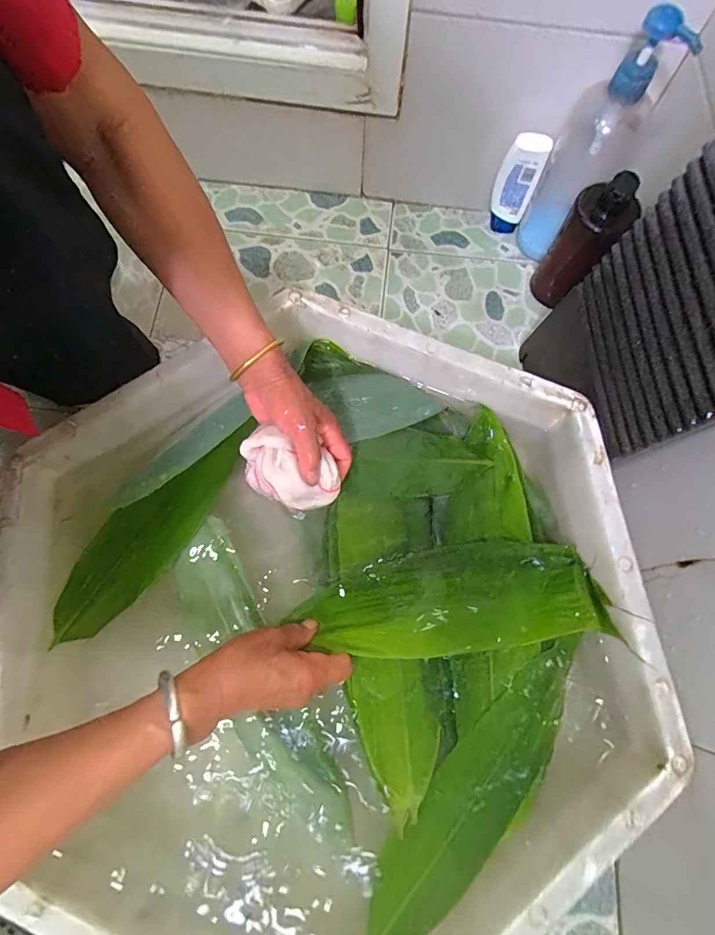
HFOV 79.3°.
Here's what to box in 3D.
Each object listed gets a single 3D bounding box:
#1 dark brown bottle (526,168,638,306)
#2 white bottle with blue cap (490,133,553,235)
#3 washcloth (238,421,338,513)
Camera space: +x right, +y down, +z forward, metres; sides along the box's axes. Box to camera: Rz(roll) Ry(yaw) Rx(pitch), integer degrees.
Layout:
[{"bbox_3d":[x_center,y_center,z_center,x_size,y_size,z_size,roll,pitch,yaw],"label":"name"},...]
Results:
[{"bbox_3d":[0.271,-0.269,0.524,0.066,0.157,0.067,32,75,8],"label":"dark brown bottle"},{"bbox_3d":[0.205,-0.365,0.567,0.049,0.127,0.025,23,74,5],"label":"white bottle with blue cap"},{"bbox_3d":[-0.063,0.005,0.402,0.089,0.054,0.052,19,74,4],"label":"washcloth"}]

